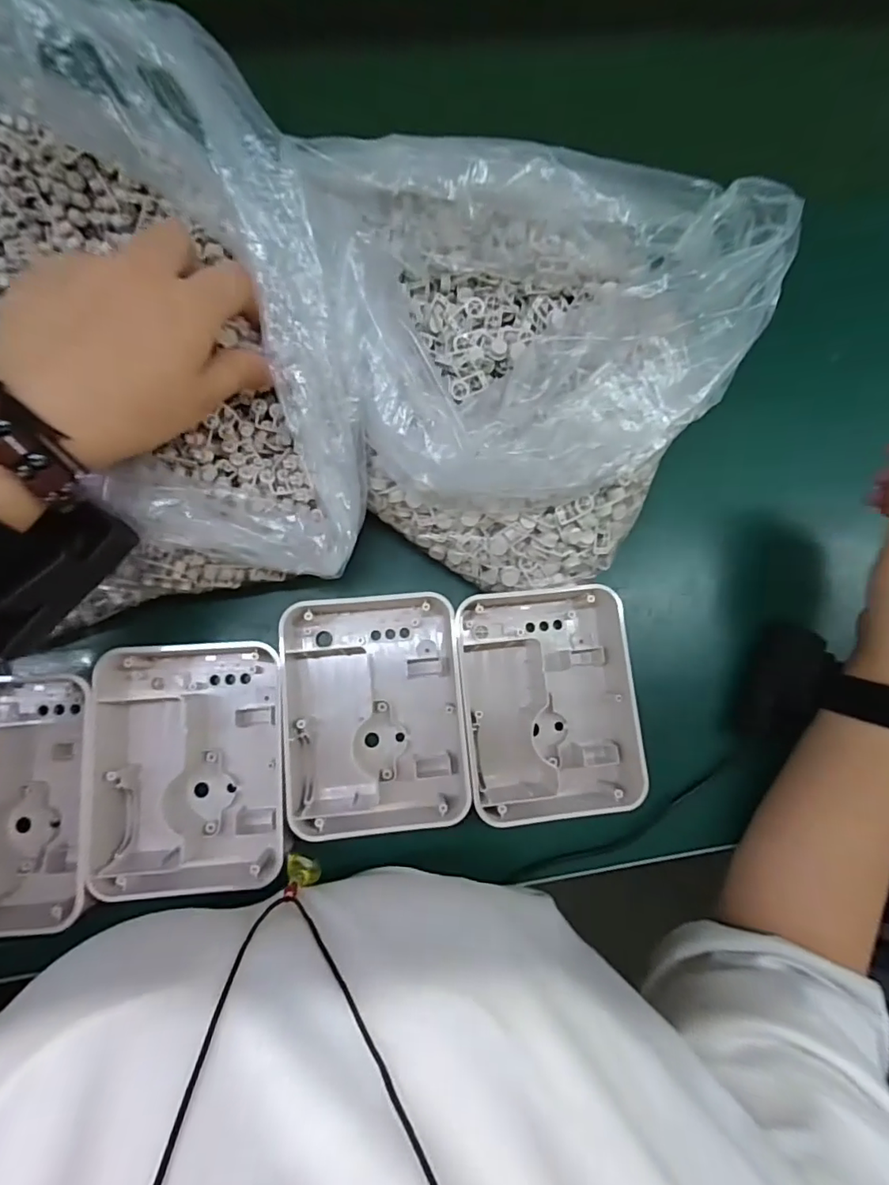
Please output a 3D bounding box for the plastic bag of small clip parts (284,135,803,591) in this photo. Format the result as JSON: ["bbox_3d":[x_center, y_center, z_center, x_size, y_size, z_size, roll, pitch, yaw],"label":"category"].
[{"bbox_3d":[0.073,-0.128,0.317,0.250,0.118,0.227,-12,82,-5],"label":"plastic bag of small clip parts"}]

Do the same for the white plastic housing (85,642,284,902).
[{"bbox_3d":[-0.136,0.094,0.301,0.095,0.036,0.129,-3,82,-4],"label":"white plastic housing"}]

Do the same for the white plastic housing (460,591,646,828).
[{"bbox_3d":[0.065,0.065,0.324,0.108,0.036,0.137,-5,82,-4],"label":"white plastic housing"}]

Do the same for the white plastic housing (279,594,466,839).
[{"bbox_3d":[-0.041,0.069,0.314,0.100,0.036,0.133,-5,82,-4],"label":"white plastic housing"}]

